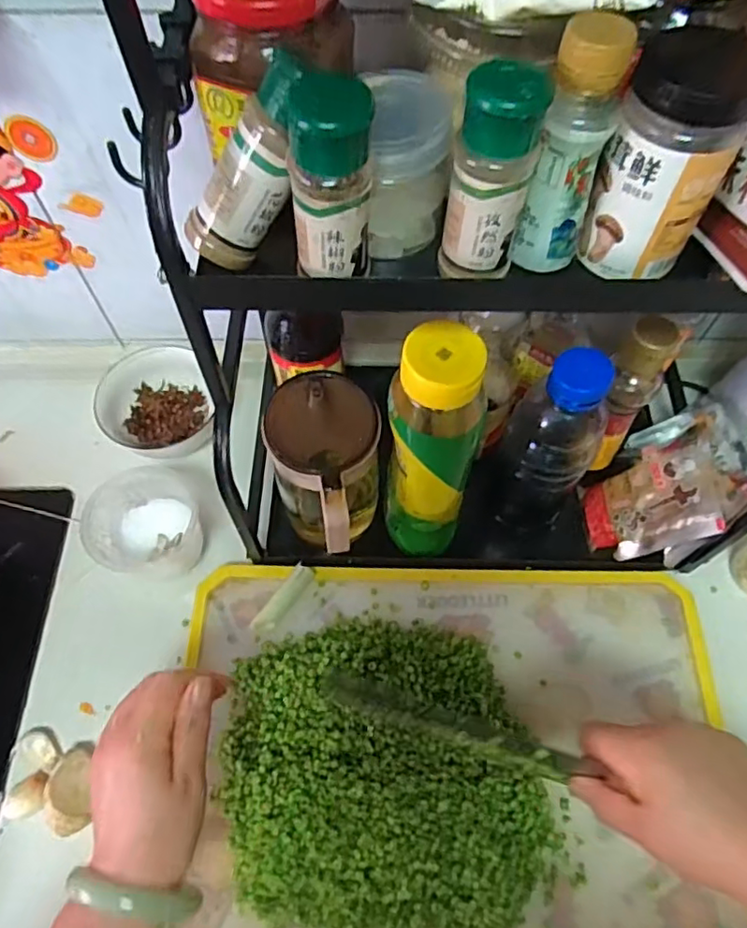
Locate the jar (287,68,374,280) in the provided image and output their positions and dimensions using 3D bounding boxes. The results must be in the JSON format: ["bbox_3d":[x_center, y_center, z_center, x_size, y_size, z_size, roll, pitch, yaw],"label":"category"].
[{"bbox_3d":[-0.018,-0.123,0.270,0.033,0.086,0.029,7,66,2],"label":"jar"}]

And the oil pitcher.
[{"bbox_3d":[-0.038,0.014,0.497,0.082,0.148,0.114,0,66,-1],"label":"oil pitcher"}]

